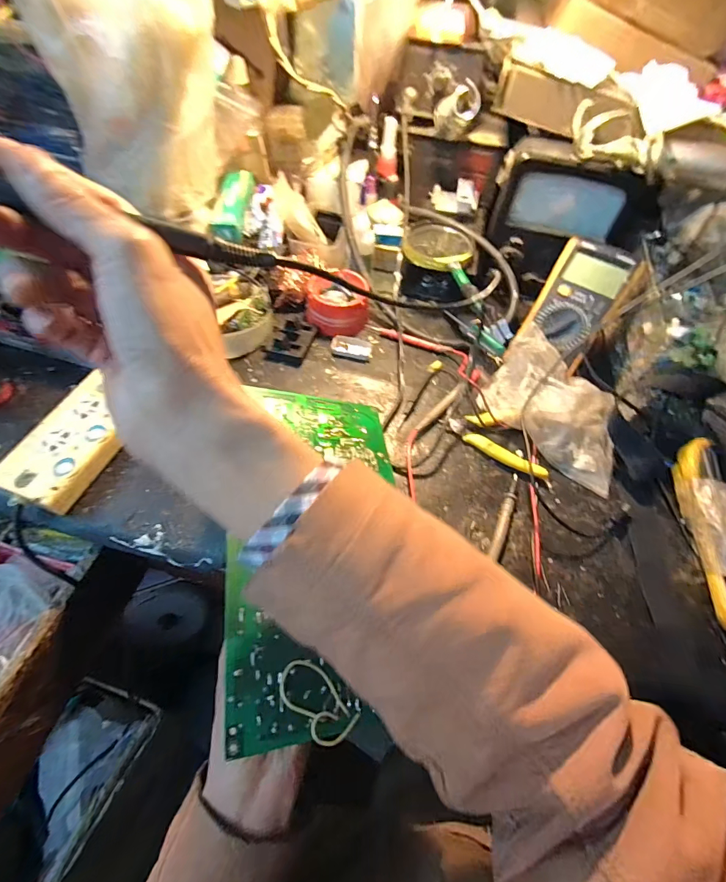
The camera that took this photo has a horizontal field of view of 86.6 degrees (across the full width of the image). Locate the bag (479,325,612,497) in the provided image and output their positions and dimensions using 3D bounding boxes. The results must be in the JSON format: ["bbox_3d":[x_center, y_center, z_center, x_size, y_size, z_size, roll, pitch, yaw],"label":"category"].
[{"bbox_3d":[0.224,-0.045,0.430,0.162,0.060,0.115,31,61,15],"label":"bag"}]

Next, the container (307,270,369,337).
[{"bbox_3d":[-0.034,-0.187,0.527,0.086,0.042,0.082,-8,59,-9],"label":"container"}]

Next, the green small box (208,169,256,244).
[{"bbox_3d":[-0.185,-0.337,0.545,0.039,0.028,0.141,1,58,-4],"label":"green small box"}]

